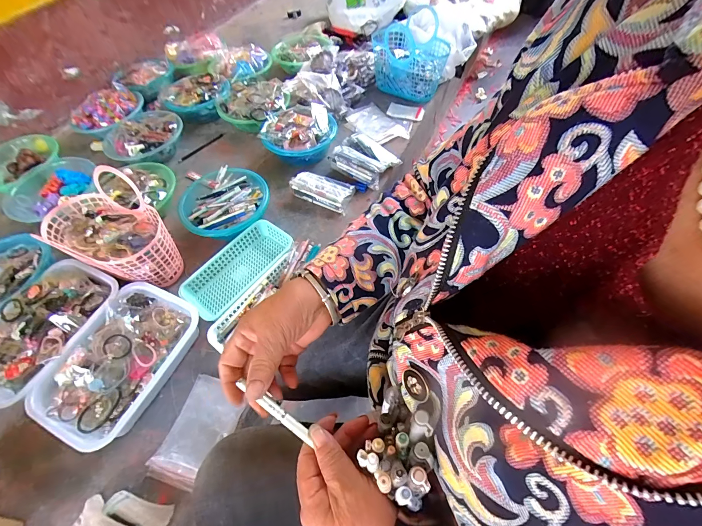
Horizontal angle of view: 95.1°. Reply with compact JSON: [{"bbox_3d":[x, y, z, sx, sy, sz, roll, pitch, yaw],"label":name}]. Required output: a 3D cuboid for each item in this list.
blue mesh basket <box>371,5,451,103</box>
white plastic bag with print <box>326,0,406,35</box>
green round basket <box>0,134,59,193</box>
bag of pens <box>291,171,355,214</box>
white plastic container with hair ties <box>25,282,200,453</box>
[{"bbox_3d":[0.203,-0.727,1.123,0.247,0.188,0.234,3,57,5],"label":"blue mesh basket"},{"bbox_3d":[0.059,-1.233,1.488,0.342,0.114,0.441,-5,56,-1],"label":"white plastic bag with print"},{"bbox_3d":[-1.067,-0.334,1.055,0.261,0.070,0.226,-9,56,-3],"label":"green round basket"},{"bbox_3d":[-0.081,-0.207,0.900,0.167,0.048,0.095,19,59,14],"label":"bag of pens"},{"bbox_3d":[-0.456,0.195,0.649,0.200,0.083,0.295,18,59,14],"label":"white plastic container with hair ties"}]

